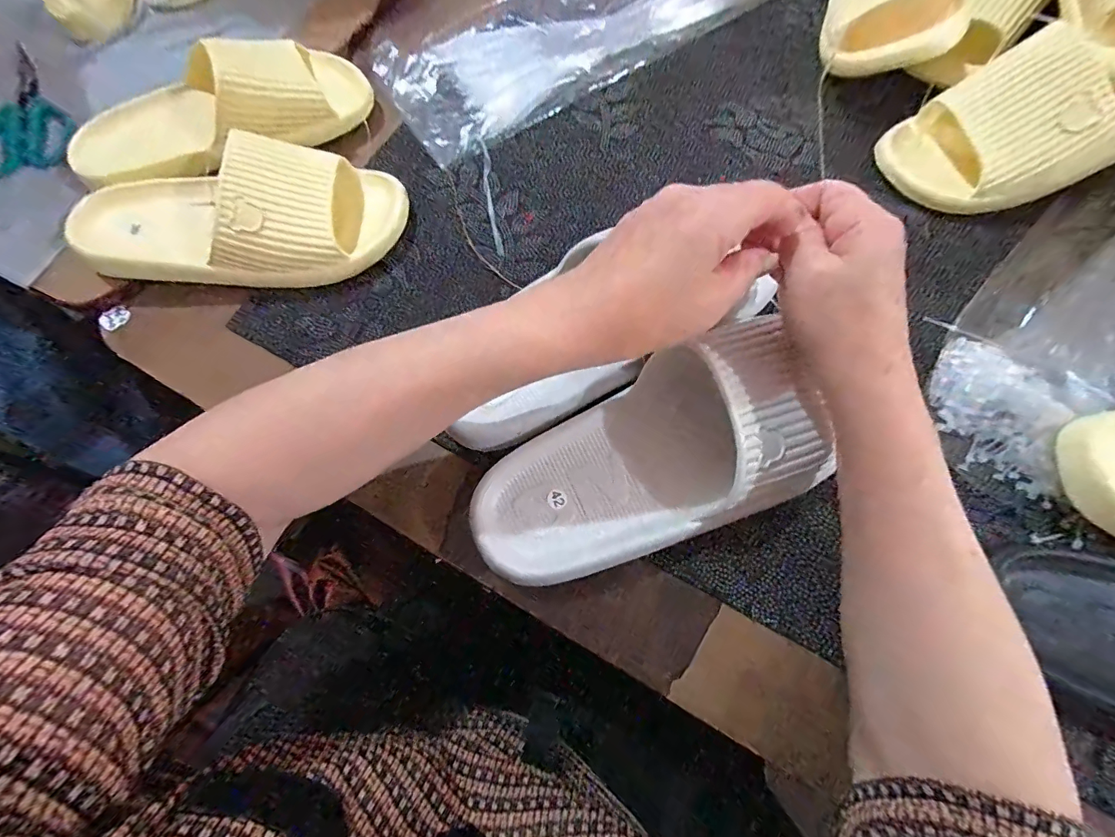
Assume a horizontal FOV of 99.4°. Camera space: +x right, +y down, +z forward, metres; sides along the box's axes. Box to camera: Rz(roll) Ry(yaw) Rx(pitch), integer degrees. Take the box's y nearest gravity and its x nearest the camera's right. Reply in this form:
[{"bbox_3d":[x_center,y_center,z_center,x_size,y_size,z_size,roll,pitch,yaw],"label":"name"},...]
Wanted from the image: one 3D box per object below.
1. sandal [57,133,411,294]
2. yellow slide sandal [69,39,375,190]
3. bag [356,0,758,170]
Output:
[{"bbox_3d":[-0.248,-0.156,0.360,0.245,0.070,0.101,0,72,2],"label":"sandal"},{"bbox_3d":[-0.285,-0.265,0.393,0.241,0.069,0.096,-14,72,-2],"label":"yellow slide sandal"},{"bbox_3d":[0.055,-0.399,0.453,0.463,0.030,0.143,-32,73,-8],"label":"bag"}]

